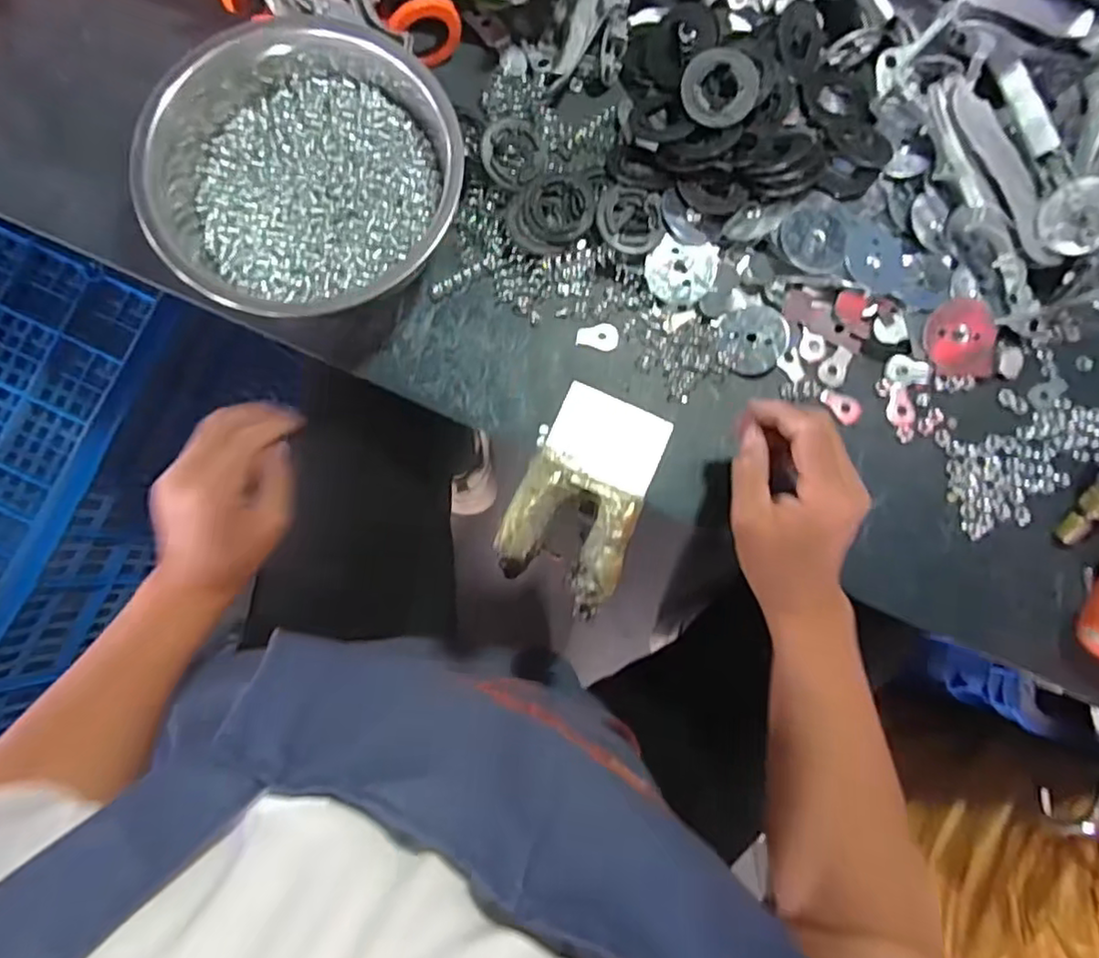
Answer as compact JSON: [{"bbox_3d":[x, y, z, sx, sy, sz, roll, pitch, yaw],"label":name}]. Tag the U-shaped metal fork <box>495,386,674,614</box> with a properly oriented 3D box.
[{"bbox_3d":[0.022,0.008,0.413,0.076,0.034,0.134,24,83,1],"label":"U-shaped metal fork"}]

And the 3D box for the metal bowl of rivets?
[{"bbox_3d":[-0.151,-0.193,0.413,0.185,0.078,0.168,-7,83,-3],"label":"metal bowl of rivets"}]

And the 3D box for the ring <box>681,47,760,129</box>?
[{"bbox_3d":[0.111,-0.256,0.424,0.049,0.007,0.049,0,95,3],"label":"ring"}]

